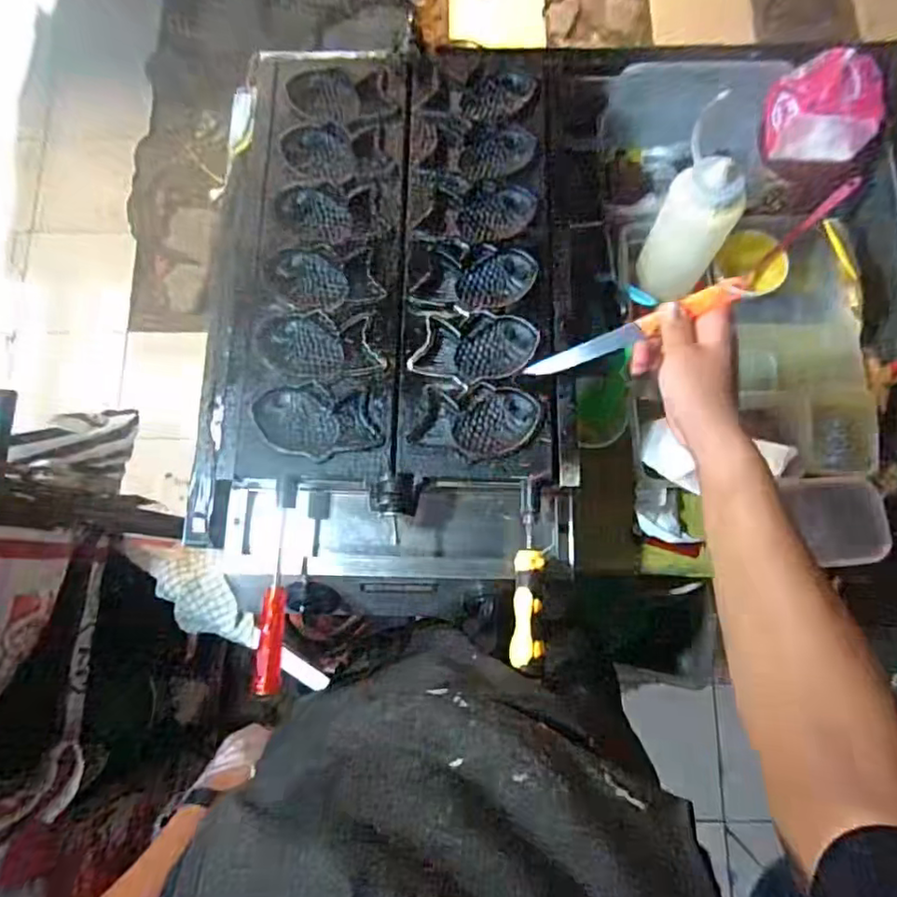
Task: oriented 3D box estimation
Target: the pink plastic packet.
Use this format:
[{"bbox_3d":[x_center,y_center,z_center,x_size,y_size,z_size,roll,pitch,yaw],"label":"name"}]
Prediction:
[{"bbox_3d":[0.437,-0.394,0.686,0.103,0.076,0.081,6,79,2],"label":"pink plastic packet"}]

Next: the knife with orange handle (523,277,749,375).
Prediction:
[{"bbox_3d":[0.162,-0.105,0.539,0.202,0.017,0.019,-21,80,37],"label":"knife with orange handle"}]

